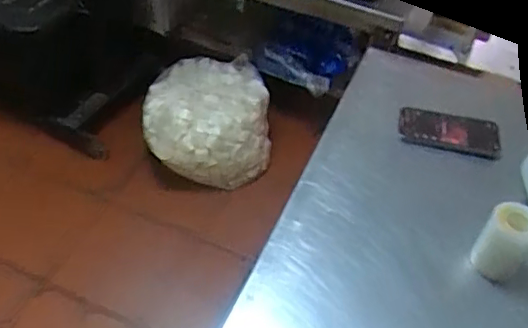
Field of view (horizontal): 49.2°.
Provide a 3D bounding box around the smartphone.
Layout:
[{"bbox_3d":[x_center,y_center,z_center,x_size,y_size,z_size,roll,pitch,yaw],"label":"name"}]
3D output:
[{"bbox_3d":[0.262,-0.046,0.818,0.137,0.015,0.076,14,47,11],"label":"smartphone"}]

